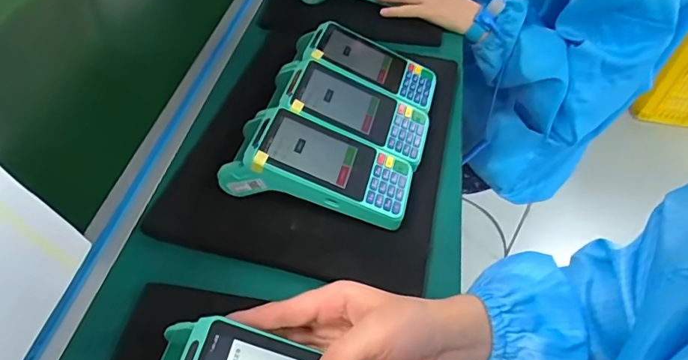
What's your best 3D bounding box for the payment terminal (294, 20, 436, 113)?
[{"bbox_3d":[0.023,-0.134,0.560,0.171,0.053,0.089,11,50,3],"label":"payment terminal"}]

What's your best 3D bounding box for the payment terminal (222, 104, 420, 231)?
[{"bbox_3d":[-0.023,-0.011,0.463,0.174,0.062,0.081,14,50,6],"label":"payment terminal"}]

